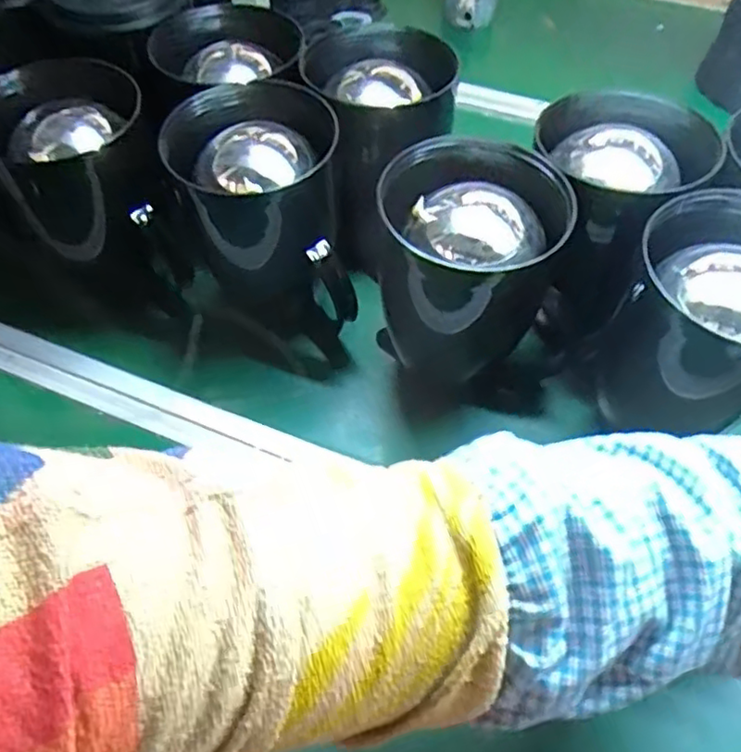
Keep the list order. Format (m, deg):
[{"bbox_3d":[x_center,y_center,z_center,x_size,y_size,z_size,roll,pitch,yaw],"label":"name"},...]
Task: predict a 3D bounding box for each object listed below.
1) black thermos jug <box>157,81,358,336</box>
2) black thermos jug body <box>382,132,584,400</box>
[{"bbox_3d":[-0.086,-0.126,0.531,0.122,0.168,0.124,-16,57,-12],"label":"black thermos jug"},{"bbox_3d":[0.073,-0.074,0.504,0.122,0.190,0.114,1,55,-1],"label":"black thermos jug body"}]

